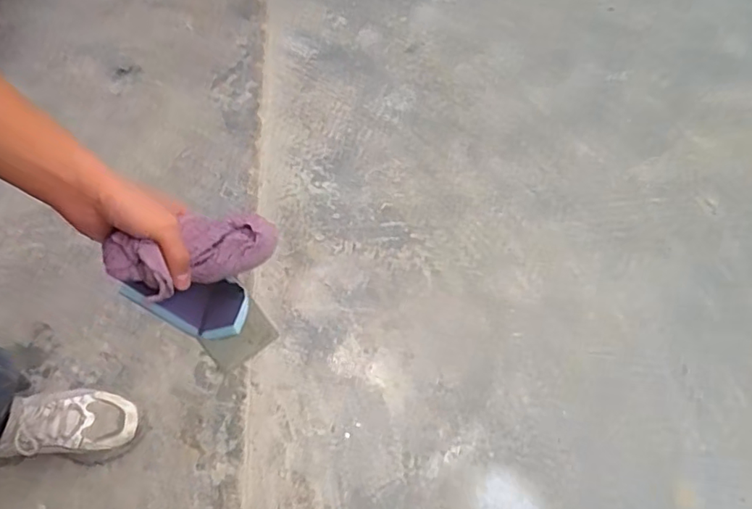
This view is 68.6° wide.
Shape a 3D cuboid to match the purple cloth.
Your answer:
[{"bbox_3d":[-0.164,-0.003,0.494,0.143,0.052,0.070,-13,60,-16],"label":"purple cloth"}]

